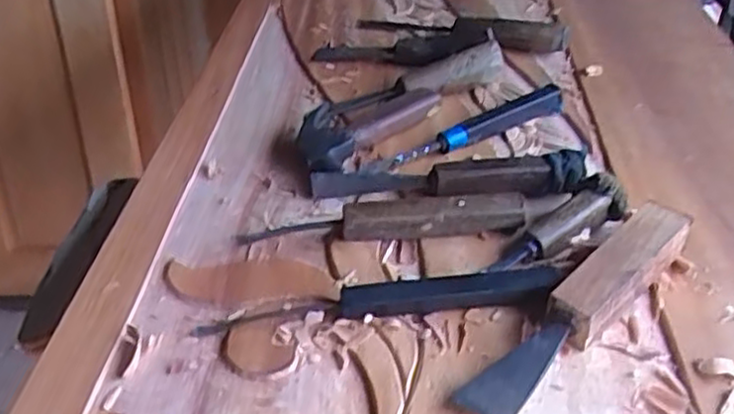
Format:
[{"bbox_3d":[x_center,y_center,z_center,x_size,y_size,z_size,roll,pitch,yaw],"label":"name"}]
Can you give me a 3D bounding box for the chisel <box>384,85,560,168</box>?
[{"bbox_3d":[0.105,-0.073,0.668,0.201,0.025,0.019,-23,42,-26],"label":"chisel"}]

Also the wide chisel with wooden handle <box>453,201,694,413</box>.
[{"bbox_3d":[0.139,0.064,0.471,0.214,0.040,0.035,-31,46,-33],"label":"wide chisel with wooden handle"}]

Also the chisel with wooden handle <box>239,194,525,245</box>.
[{"bbox_3d":[0.013,0.009,0.559,0.213,0.029,0.030,-3,37,-2],"label":"chisel with wooden handle"}]

